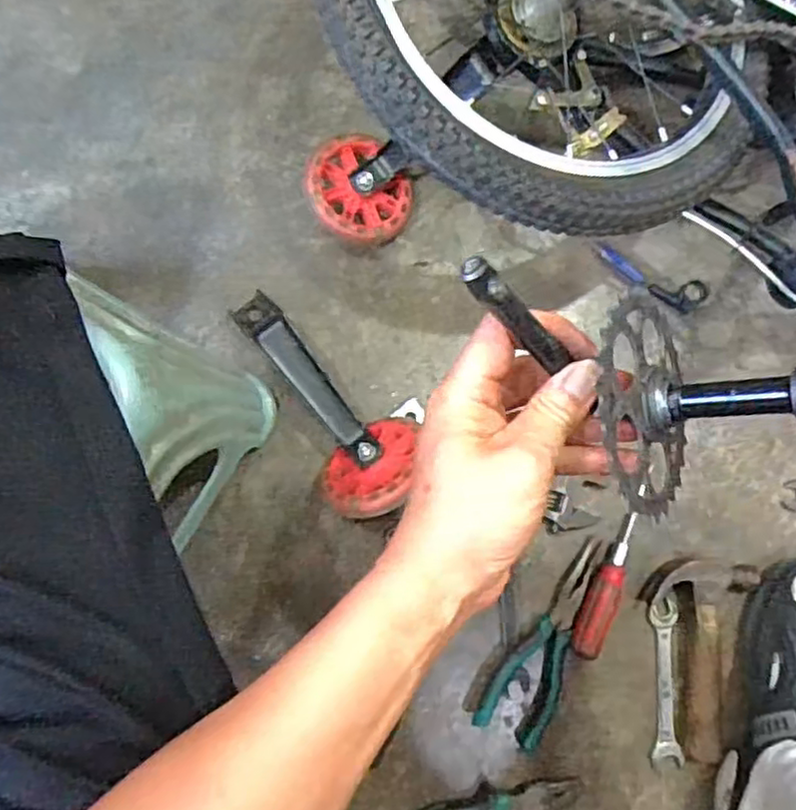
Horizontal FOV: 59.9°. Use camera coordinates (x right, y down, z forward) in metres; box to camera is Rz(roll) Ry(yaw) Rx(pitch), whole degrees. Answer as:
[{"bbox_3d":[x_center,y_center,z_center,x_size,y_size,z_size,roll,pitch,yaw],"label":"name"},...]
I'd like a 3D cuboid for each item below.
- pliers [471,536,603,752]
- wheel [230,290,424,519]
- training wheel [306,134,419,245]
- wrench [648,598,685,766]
[{"bbox_3d":[0.133,0.205,0.619,0.066,0.034,0.187,27,83,-1],"label":"pliers"},{"bbox_3d":[-0.062,-0.010,0.612,0.091,0.088,0.224,-33,87,-6],"label":"wheel"},{"bbox_3d":[-0.035,-0.205,0.651,0.098,0.033,0.098,2,83,-17],"label":"training wheel"},{"bbox_3d":[0.245,0.254,0.632,0.027,0.004,0.145,-1,82,11],"label":"wrench"}]

